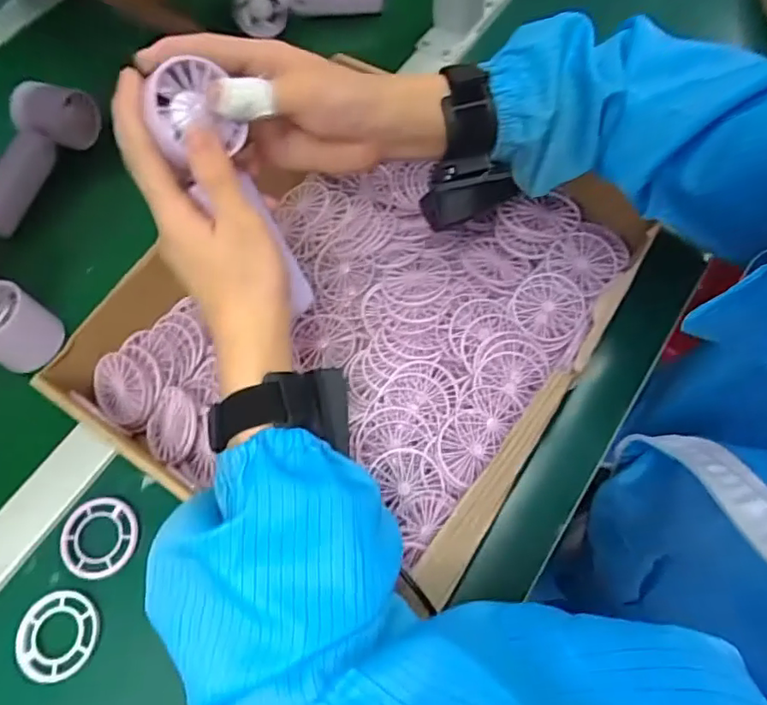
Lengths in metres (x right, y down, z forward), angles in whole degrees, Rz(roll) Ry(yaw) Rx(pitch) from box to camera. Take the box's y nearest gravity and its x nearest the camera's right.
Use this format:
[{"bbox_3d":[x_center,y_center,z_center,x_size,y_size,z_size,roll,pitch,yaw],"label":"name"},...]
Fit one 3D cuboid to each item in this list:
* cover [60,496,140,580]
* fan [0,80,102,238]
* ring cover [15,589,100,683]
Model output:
[{"bbox_3d":[-0.200,0.130,0.398,0.053,0.006,0.054,5,67,2],"label":"cover"},{"bbox_3d":[-0.336,-0.184,0.525,0.063,0.052,0.150,24,69,10],"label":"fan"},{"bbox_3d":[-0.215,0.186,0.374,0.052,0.004,0.053,-6,67,-3],"label":"ring cover"}]

